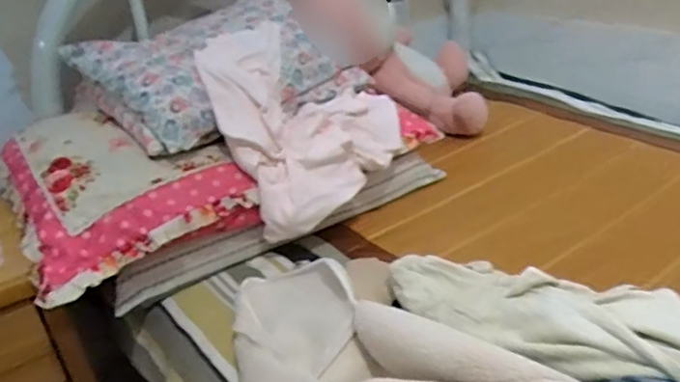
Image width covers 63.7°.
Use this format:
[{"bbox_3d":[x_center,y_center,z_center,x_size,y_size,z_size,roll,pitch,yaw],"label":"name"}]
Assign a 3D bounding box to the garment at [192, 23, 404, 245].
[{"bbox_3d":[-0.046,-0.129,0.958,0.341,0.270,0.275,-14,30,-16],"label":"garment"}]

